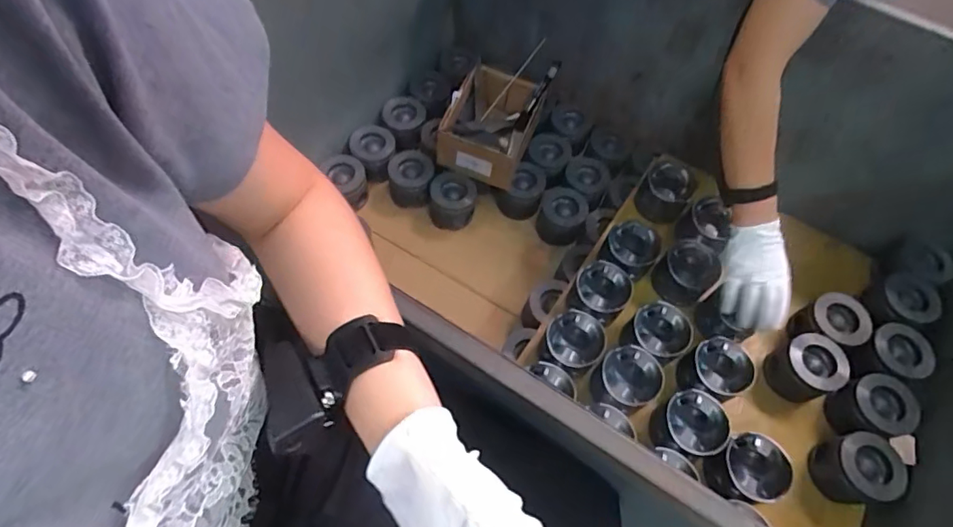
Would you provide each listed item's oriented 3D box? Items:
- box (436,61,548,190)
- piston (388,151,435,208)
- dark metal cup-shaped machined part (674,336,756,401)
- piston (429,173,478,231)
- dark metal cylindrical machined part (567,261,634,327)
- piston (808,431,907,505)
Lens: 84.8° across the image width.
[{"bbox_3d":[0.030,-0.267,1.024,0.155,0.101,0.210,21,62,8],"label":"box"},{"bbox_3d":[-0.129,-0.166,1.034,0.090,0.075,0.103,0,61,-3],"label":"piston"},{"bbox_3d":[0.363,0.172,0.811,0.095,0.081,0.098,23,62,9],"label":"dark metal cup-shaped machined part"},{"bbox_3d":[-0.045,-0.119,1.023,0.092,0.072,0.087,1,61,-3],"label":"piston"},{"bbox_3d":[0.201,0.048,0.840,0.091,0.057,0.094,1,61,-2],"label":"dark metal cylindrical machined part"},{"bbox_3d":[0.542,0.295,0.750,0.092,0.084,0.082,-31,67,-18],"label":"piston"}]

